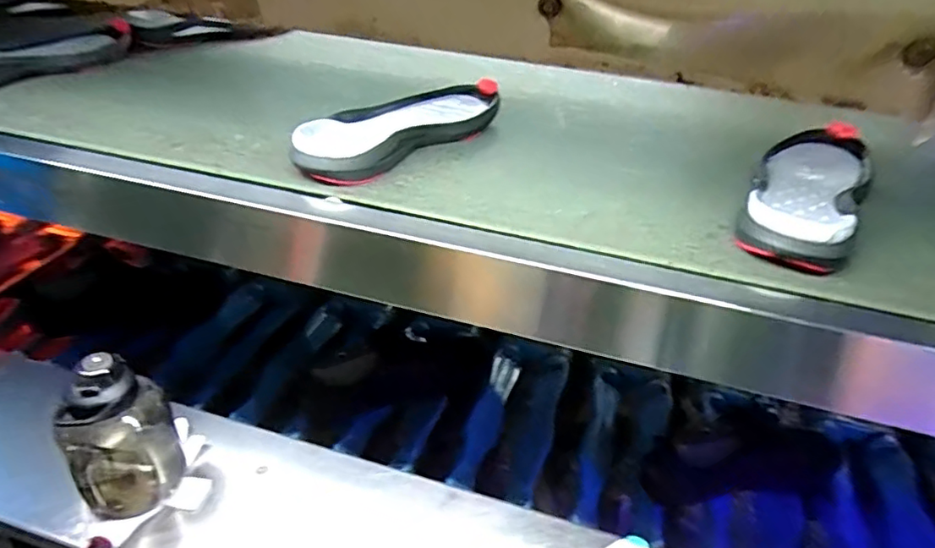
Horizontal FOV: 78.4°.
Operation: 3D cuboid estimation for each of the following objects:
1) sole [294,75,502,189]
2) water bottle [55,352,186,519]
[{"bbox_3d":[-0.083,-0.201,0.774,0.118,0.055,0.344,31,47,29],"label":"sole"},{"bbox_3d":[-0.428,0.201,0.708,0.118,0.198,0.091,-26,48,-31],"label":"water bottle"}]

